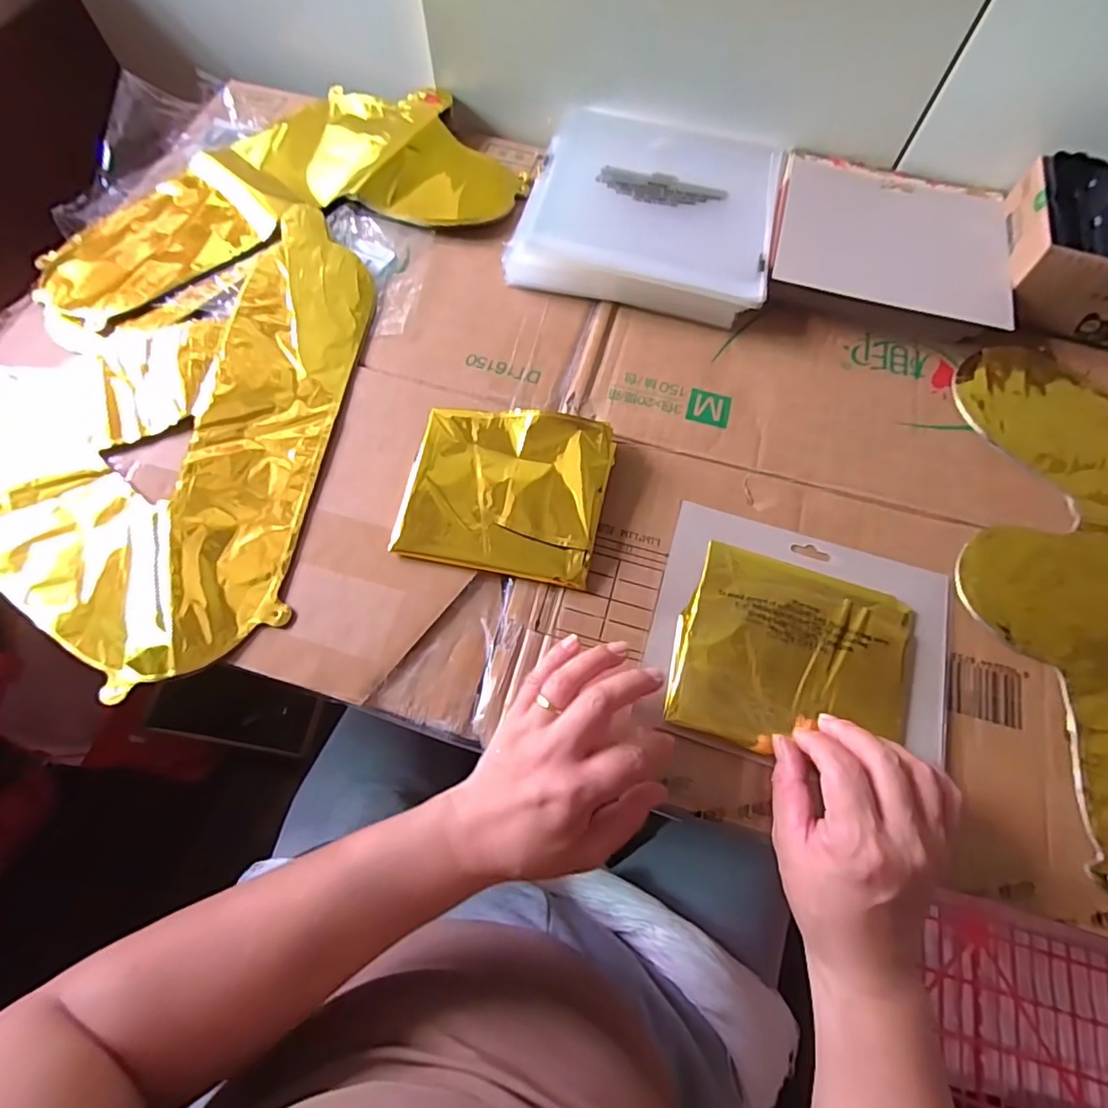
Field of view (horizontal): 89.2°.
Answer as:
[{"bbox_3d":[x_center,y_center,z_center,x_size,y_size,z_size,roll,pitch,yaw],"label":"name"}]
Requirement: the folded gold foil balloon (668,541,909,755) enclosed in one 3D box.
[{"bbox_3d":[0.160,0.068,0.372,0.151,0.010,0.129,17,67,6],"label":"folded gold foil balloon"}]

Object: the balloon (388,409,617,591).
[{"bbox_3d":[-0.035,-0.047,0.405,0.139,0.010,0.121,9,77,7],"label":"balloon"}]

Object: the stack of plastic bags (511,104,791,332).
[{"bbox_3d":[0.089,-0.320,0.520,0.221,0.038,0.239,13,66,4],"label":"stack of plastic bags"}]

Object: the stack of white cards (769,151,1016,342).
[{"bbox_3d":[0.297,-0.279,0.507,0.194,0.035,0.164,16,67,5],"label":"stack of white cards"}]

